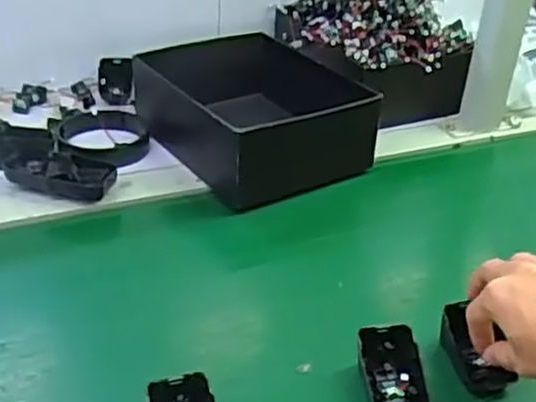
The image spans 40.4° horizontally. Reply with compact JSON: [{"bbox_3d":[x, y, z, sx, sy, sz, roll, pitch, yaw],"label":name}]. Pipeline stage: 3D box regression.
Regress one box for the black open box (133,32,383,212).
[{"bbox_3d":[-0.014,-0.108,0.811,0.196,0.079,0.227,-19,40,-29],"label":"black open box"}]

